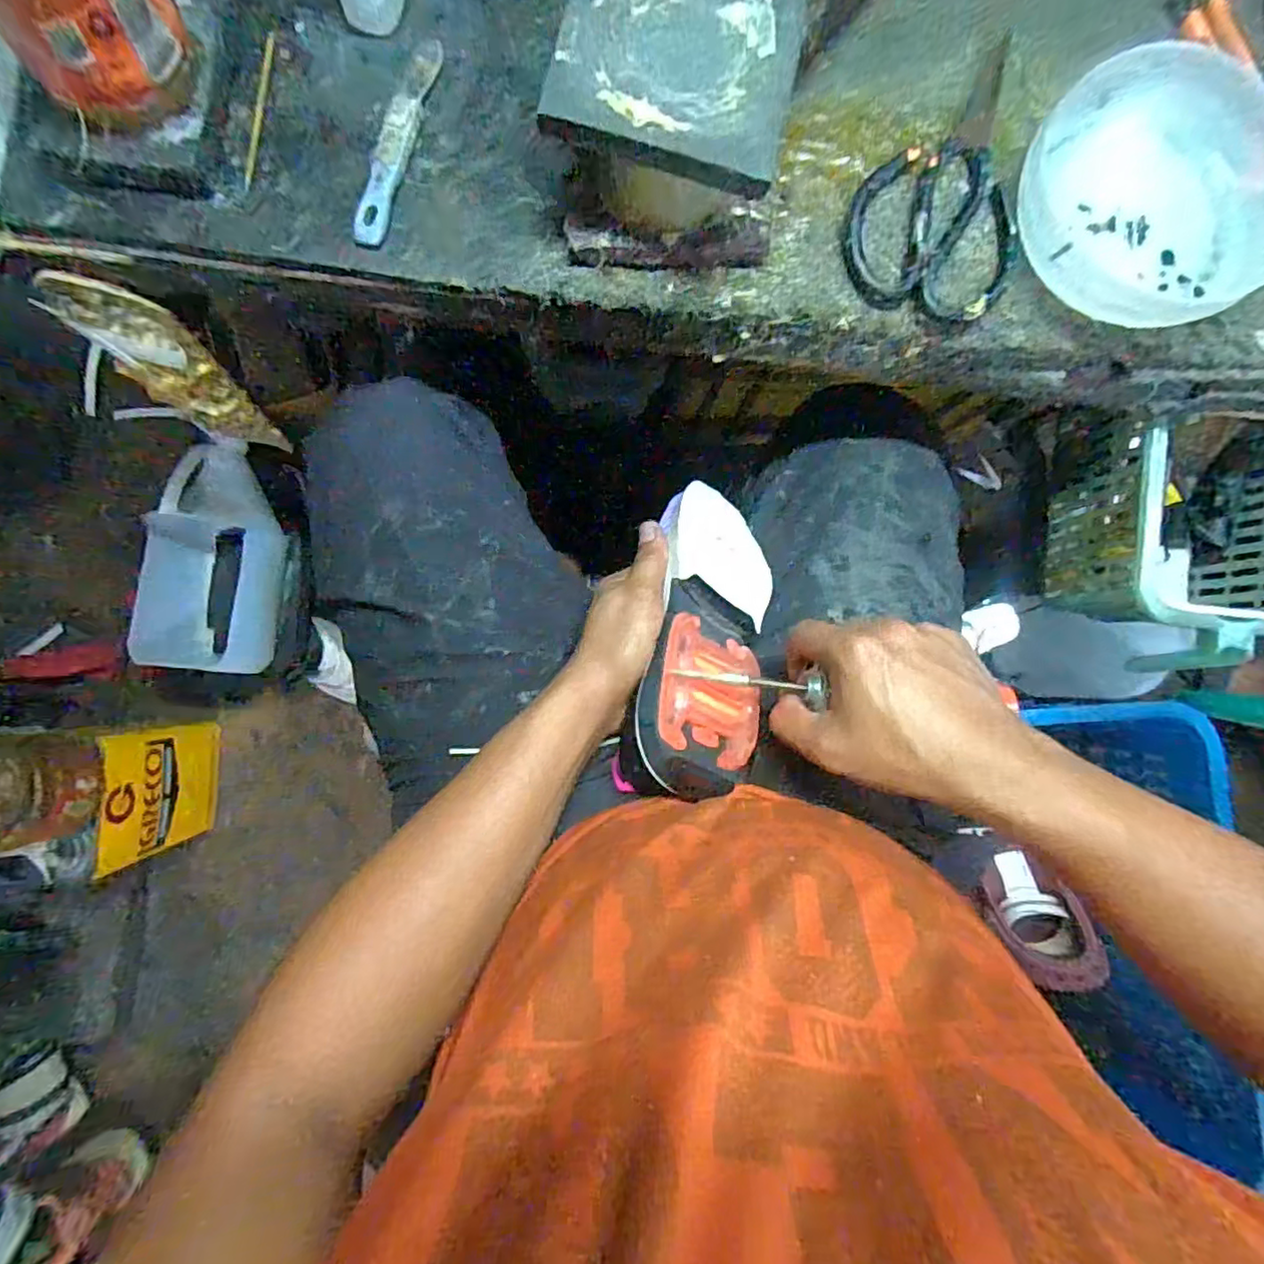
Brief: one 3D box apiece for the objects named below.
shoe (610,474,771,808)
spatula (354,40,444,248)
[{"bbox_3d":[0.051,-0.004,0.419,0.083,0.071,0.240,14,61,-2],"label":"shoe"},{"bbox_3d":[-0.136,-0.285,0.362,0.019,0.008,0.131,15,85,-3],"label":"spatula"}]

